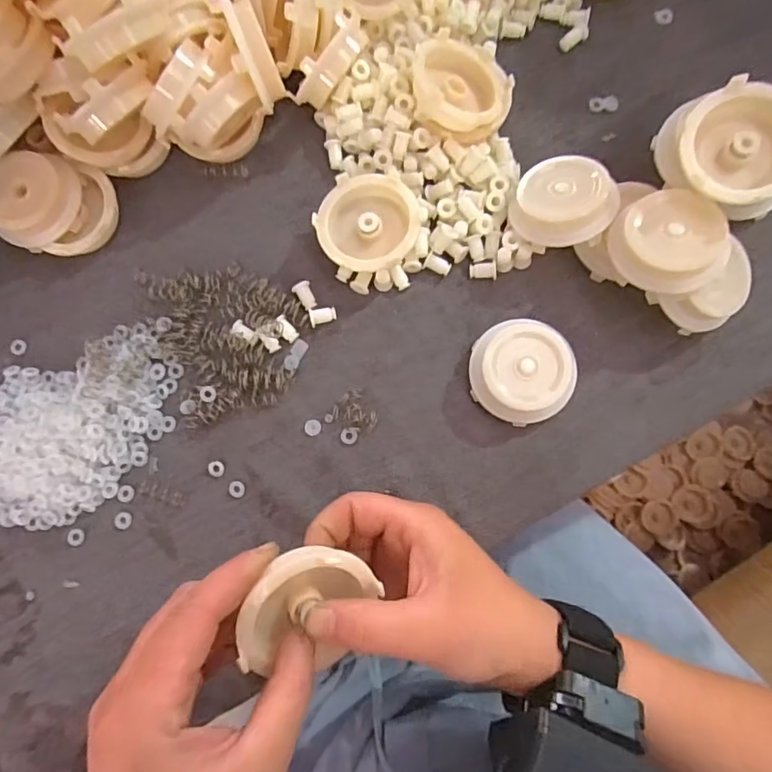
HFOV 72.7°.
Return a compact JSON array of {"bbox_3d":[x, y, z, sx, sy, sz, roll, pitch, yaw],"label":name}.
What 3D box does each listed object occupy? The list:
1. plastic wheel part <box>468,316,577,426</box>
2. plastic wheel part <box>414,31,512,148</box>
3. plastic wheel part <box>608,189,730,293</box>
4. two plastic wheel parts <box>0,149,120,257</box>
[{"bbox_3d":[0.076,-0.008,0.293,0.056,0.023,0.055,-3,81,2],"label":"plastic wheel part"},{"bbox_3d":[0.044,-0.174,0.306,0.061,0.022,0.055,6,84,-12],"label":"plastic wheel part"},{"bbox_3d":[0.146,-0.075,0.270,0.053,0.014,0.052,-2,83,14],"label":"plastic wheel part"},{"bbox_3d":[-0.204,-0.110,0.319,0.071,0.031,0.056,7,82,3],"label":"two plastic wheel parts"}]

